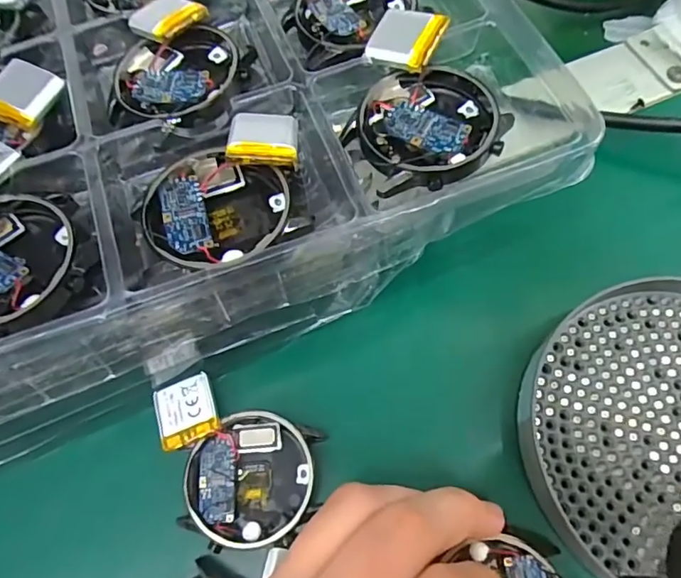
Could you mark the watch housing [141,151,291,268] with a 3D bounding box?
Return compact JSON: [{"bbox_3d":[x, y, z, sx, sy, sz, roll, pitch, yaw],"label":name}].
[{"bbox_3d":[-0.038,-0.027,0.156,0.044,0.008,0.039,-24,68,-11],"label":"watch housing"}]

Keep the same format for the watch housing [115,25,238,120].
[{"bbox_3d":[-0.059,-0.076,0.183,0.041,0.015,0.042,-6,66,-1],"label":"watch housing"}]

